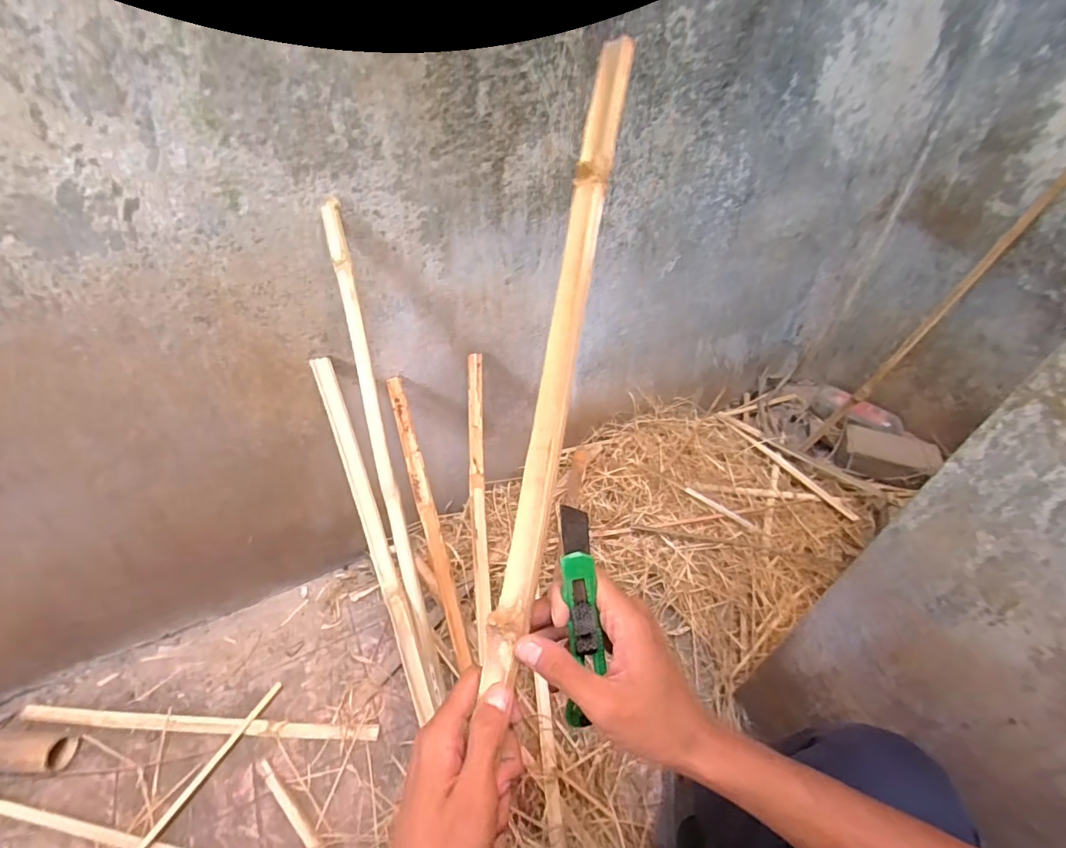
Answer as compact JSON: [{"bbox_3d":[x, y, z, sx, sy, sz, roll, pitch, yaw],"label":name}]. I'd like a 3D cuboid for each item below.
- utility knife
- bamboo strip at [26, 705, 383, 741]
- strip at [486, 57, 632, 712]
[{"bbox_3d":[0.033,0.135,0.341,0.027,0.166,0.009,-7,14,-10],"label":"utility knife"},{"bbox_3d":[-0.566,0.514,0.871,0.601,0.015,0.028,3,45,1],"label":"bamboo strip"},{"bbox_3d":[0.022,-0.060,0.370,0.025,0.014,0.471,10,84,7],"label":"strip"}]

